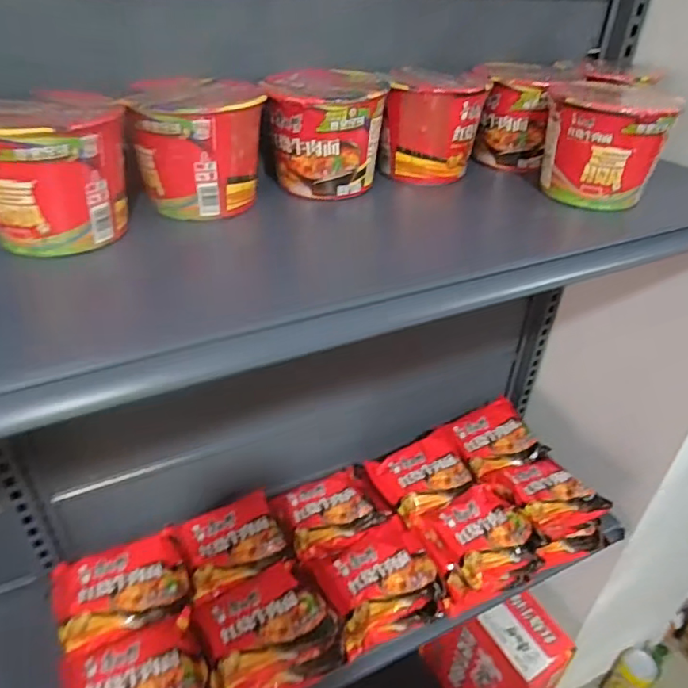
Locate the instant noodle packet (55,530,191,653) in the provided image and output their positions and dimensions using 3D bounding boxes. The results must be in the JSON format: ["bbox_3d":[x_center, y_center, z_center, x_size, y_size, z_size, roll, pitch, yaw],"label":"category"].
[{"bbox_3d":[-0.306,0.335,0.773,0.166,0.032,0.122,-15,40,-24],"label":"instant noodle packet"}]

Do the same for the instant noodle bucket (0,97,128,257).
[{"bbox_3d":[-0.242,-0.143,0.472,0.121,0.102,0.100,-16,40,-25],"label":"instant noodle bucket"}]

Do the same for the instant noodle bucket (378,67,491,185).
[{"bbox_3d":[0.104,-0.263,0.662,0.116,0.108,0.134,7,36,4],"label":"instant noodle bucket"}]

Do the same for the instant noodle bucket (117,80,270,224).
[{"bbox_3d":[-0.139,-0.191,0.546,0.111,0.104,0.116,2,36,-2],"label":"instant noodle bucket"}]

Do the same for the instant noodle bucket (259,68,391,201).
[{"bbox_3d":[-0.020,-0.225,0.601,0.116,0.105,0.122,2,36,-2],"label":"instant noodle bucket"}]

